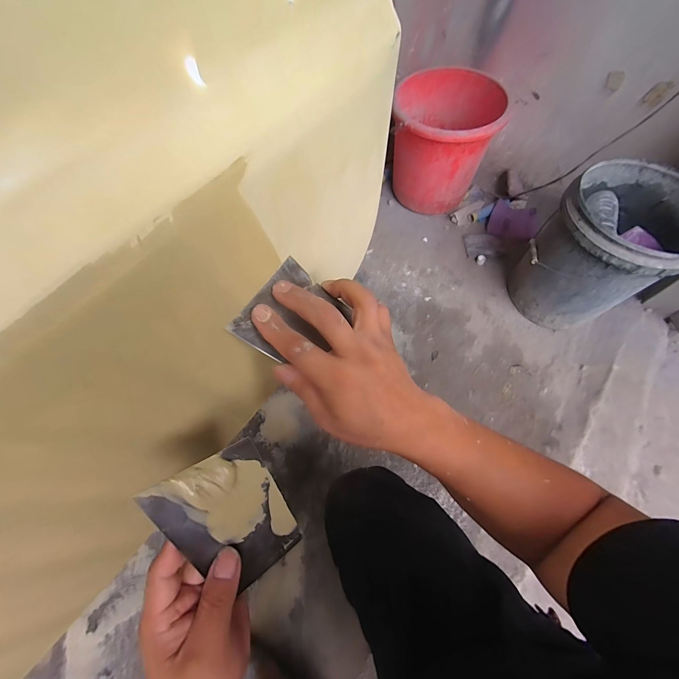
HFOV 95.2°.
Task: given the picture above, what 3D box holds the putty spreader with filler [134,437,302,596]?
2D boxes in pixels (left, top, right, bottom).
[{"bbox_3d":[-0.076,0.137,0.230,0.073,0.129,0.011,-30,30,-23],"label":"putty spreader with filler"}]

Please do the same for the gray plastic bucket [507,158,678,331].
[{"bbox_3d":[0.709,-0.223,0.871,0.299,0.377,0.327,0,62,0],"label":"gray plastic bucket"}]

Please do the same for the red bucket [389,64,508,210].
[{"bbox_3d":[0.352,-0.696,1.124,0.335,0.314,0.348,0,62,0],"label":"red bucket"}]

